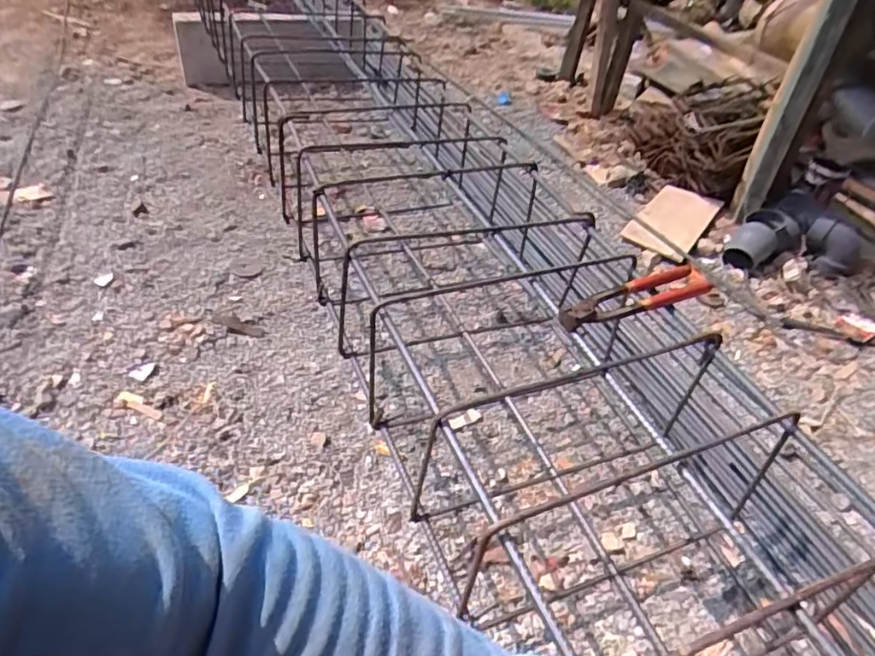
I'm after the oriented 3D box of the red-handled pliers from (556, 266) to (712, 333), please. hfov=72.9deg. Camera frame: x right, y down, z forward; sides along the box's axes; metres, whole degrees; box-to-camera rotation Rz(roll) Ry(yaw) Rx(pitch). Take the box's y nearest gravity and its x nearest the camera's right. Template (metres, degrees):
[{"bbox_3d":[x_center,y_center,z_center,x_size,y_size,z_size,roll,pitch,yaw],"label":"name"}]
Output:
[{"bbox_3d":[0.244,-0.038,0.687,0.234,0.028,0.052,-21,49,-28],"label":"red-handled pliers"}]

